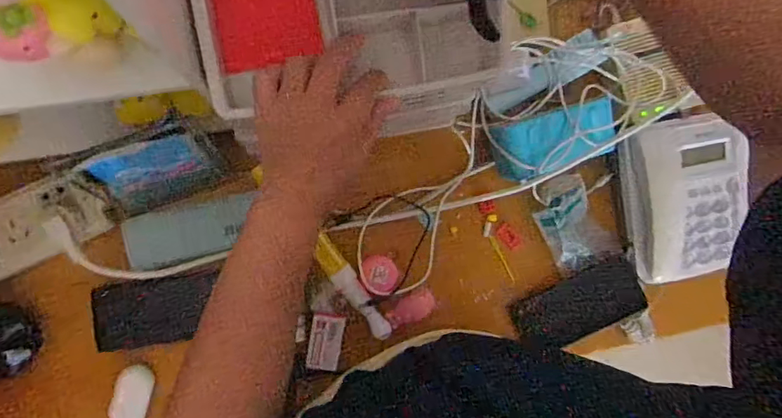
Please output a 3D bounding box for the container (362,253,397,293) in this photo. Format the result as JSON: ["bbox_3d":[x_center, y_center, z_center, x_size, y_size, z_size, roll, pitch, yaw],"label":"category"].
[{"bbox_3d":[-0.012,0.077,0.593,0.040,0.012,0.044,0,90,-8],"label":"container"}]

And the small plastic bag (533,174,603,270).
[{"bbox_3d":[0.231,0.022,0.623,0.067,0.034,0.107,-31,94,-7],"label":"small plastic bag"}]

